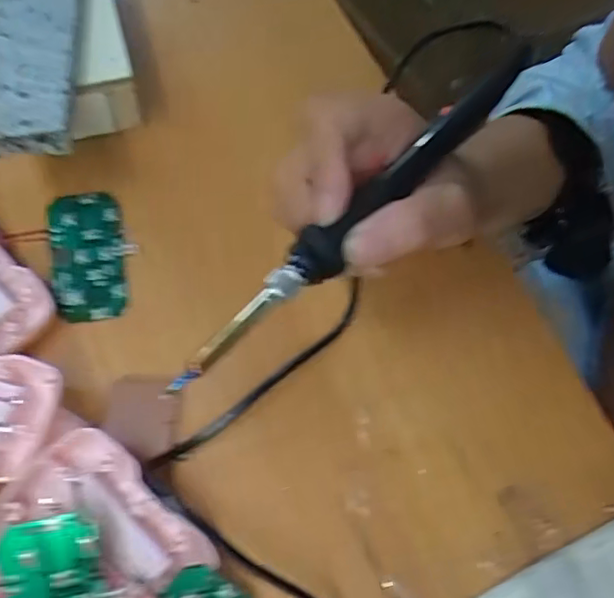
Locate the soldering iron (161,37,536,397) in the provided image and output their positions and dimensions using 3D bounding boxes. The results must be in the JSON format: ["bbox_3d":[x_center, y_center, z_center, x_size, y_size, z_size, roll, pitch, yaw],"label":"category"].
[{"bbox_3d":[0.025,-0.036,0.245,0.016,0.012,0.198,43,79,14],"label":"soldering iron"}]

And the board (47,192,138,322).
[{"bbox_3d":[-0.118,-0.025,0.336,0.040,0.011,0.073,-10,67,-7],"label":"board"}]

